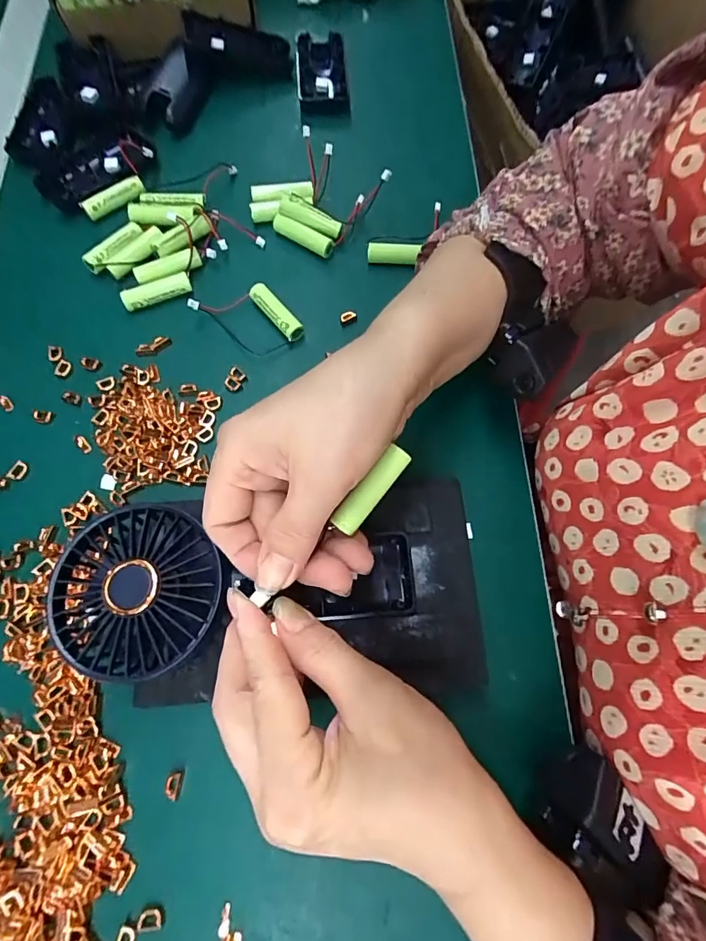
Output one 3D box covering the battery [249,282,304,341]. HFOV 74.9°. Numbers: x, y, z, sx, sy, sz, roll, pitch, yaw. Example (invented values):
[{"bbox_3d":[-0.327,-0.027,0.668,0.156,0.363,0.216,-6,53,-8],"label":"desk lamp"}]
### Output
[{"bbox_3d":[-0.058,-0.118,0.342,0.014,0.012,0.051,-38,75,-12],"label":"battery"}]

